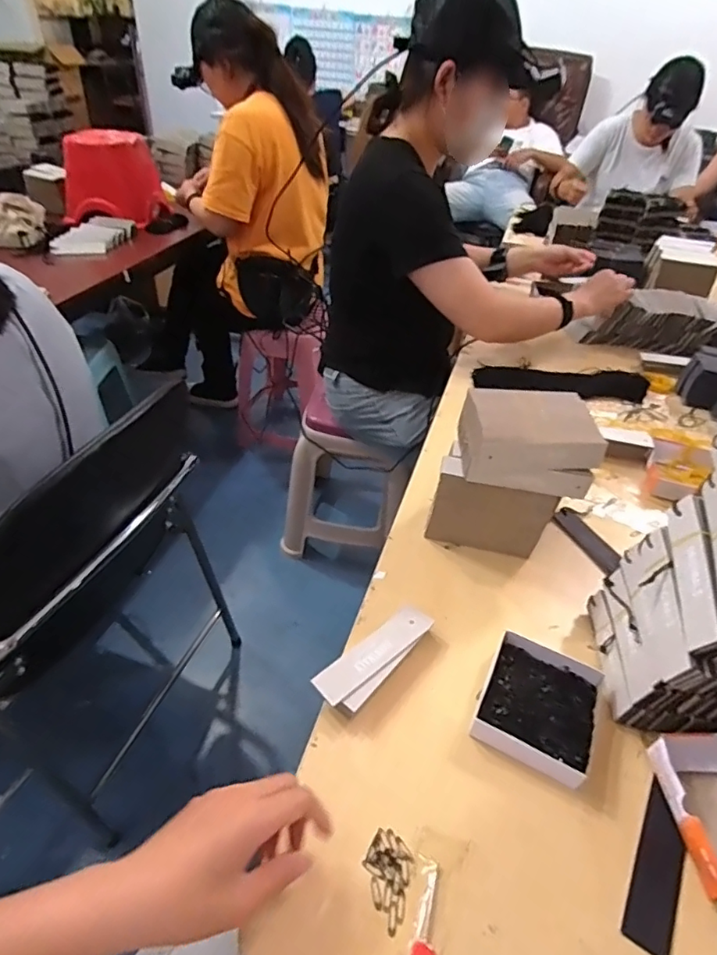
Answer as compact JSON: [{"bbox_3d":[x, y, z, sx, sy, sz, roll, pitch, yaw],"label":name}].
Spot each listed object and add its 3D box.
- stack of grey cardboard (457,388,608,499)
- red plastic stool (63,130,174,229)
[{"bbox_3d":[0.184,-0.044,0.590,0.134,0.064,0.110,5,40,1],"label":"stack of grey cardboard"},{"bbox_3d":[-0.708,-0.864,1.544,0.217,0.211,0.217,5,40,0],"label":"red plastic stool"}]

